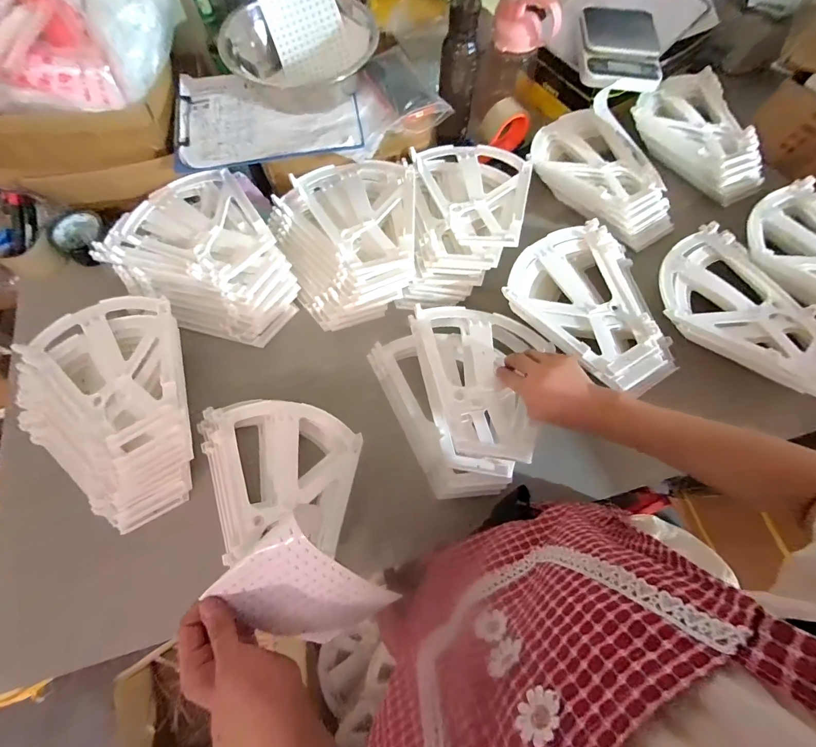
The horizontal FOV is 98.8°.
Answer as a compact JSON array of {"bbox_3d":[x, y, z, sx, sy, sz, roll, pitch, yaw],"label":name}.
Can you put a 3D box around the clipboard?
[{"bbox_3d":[-0.241,-0.451,0.603,0.300,0.020,0.214,-12,71,-4],"label":"clipboard"}]

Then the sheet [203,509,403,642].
[{"bbox_3d":[-0.107,0.223,0.356,0.122,0.014,0.151,-40,112,10],"label":"sheet"}]

